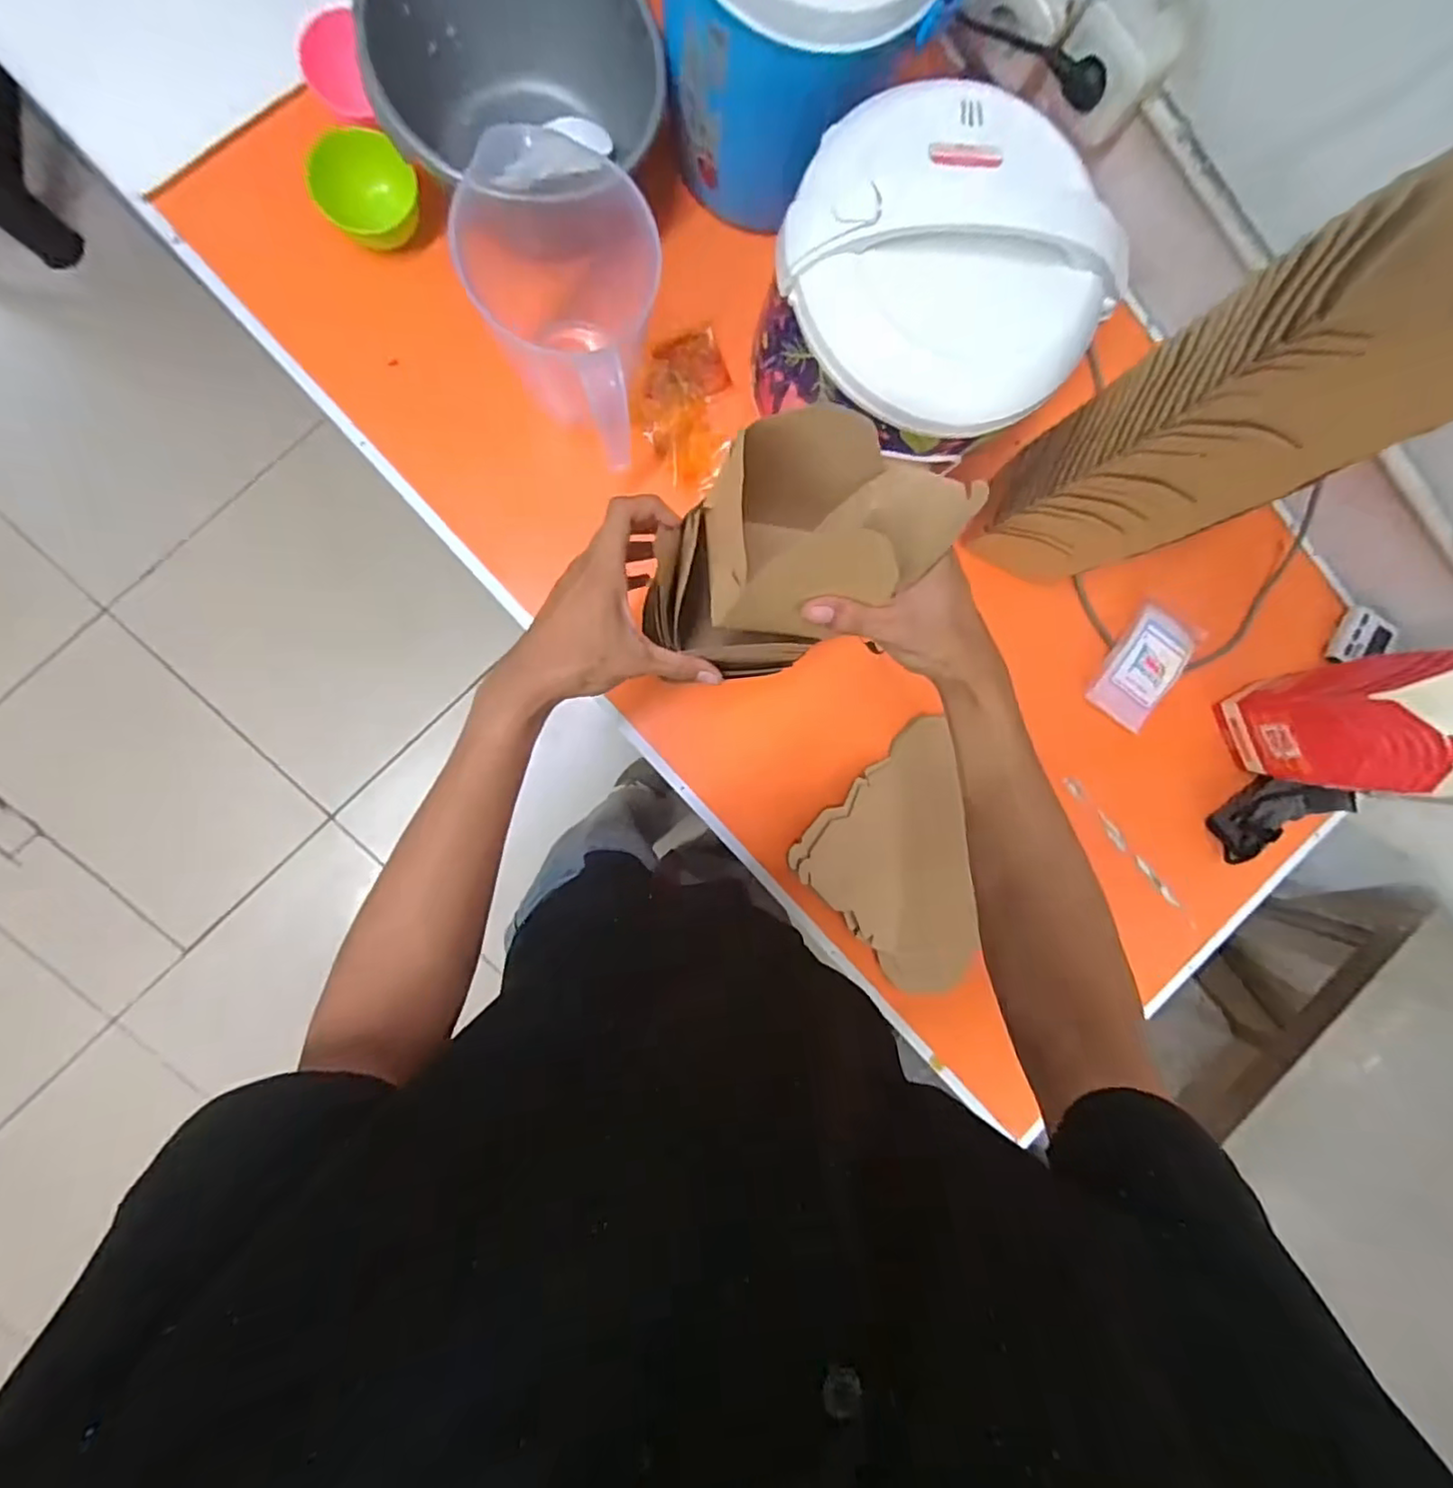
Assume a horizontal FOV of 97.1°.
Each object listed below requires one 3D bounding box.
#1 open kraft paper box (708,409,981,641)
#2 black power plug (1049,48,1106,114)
[{"bbox_3d":[0.071,-0.131,0.409,0.156,0.079,0.118,0,92,-8],"label":"open kraft paper box"},{"bbox_3d":[0.316,-0.602,0.576,0.019,0.032,0.059,-36,97,-6],"label":"black power plug"}]

